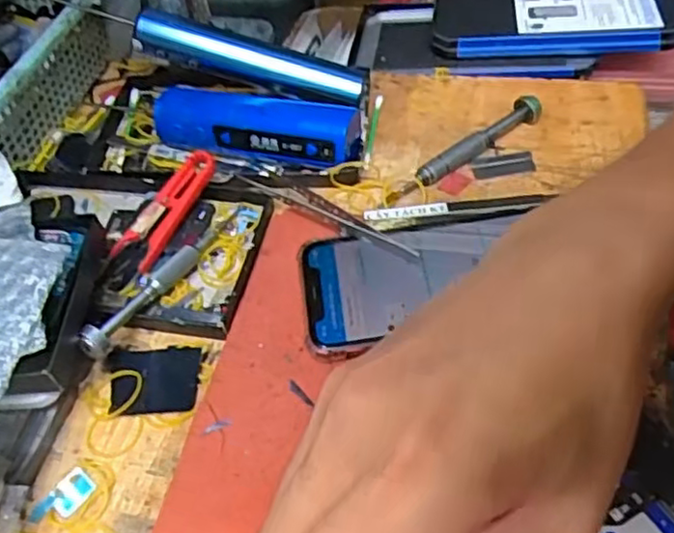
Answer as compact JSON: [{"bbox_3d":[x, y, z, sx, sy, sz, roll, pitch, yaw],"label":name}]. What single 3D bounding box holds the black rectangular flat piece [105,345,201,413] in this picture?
[{"bbox_3d":[-0.095,0.056,0.342,0.049,0.004,0.037,-2,51,2],"label":"black rectangular flat piece"}]

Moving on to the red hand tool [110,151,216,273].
[{"bbox_3d":[-0.102,-0.035,0.405,0.026,0.013,0.080,24,70,21],"label":"red hand tool"}]

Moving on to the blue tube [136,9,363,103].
[{"bbox_3d":[-0.057,-0.137,0.447,0.153,0.023,0.026,14,52,-2],"label":"blue tube"}]

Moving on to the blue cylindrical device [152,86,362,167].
[{"bbox_3d":[-0.051,-0.089,0.434,0.130,0.034,0.035,13,53,14],"label":"blue cylindrical device"}]

